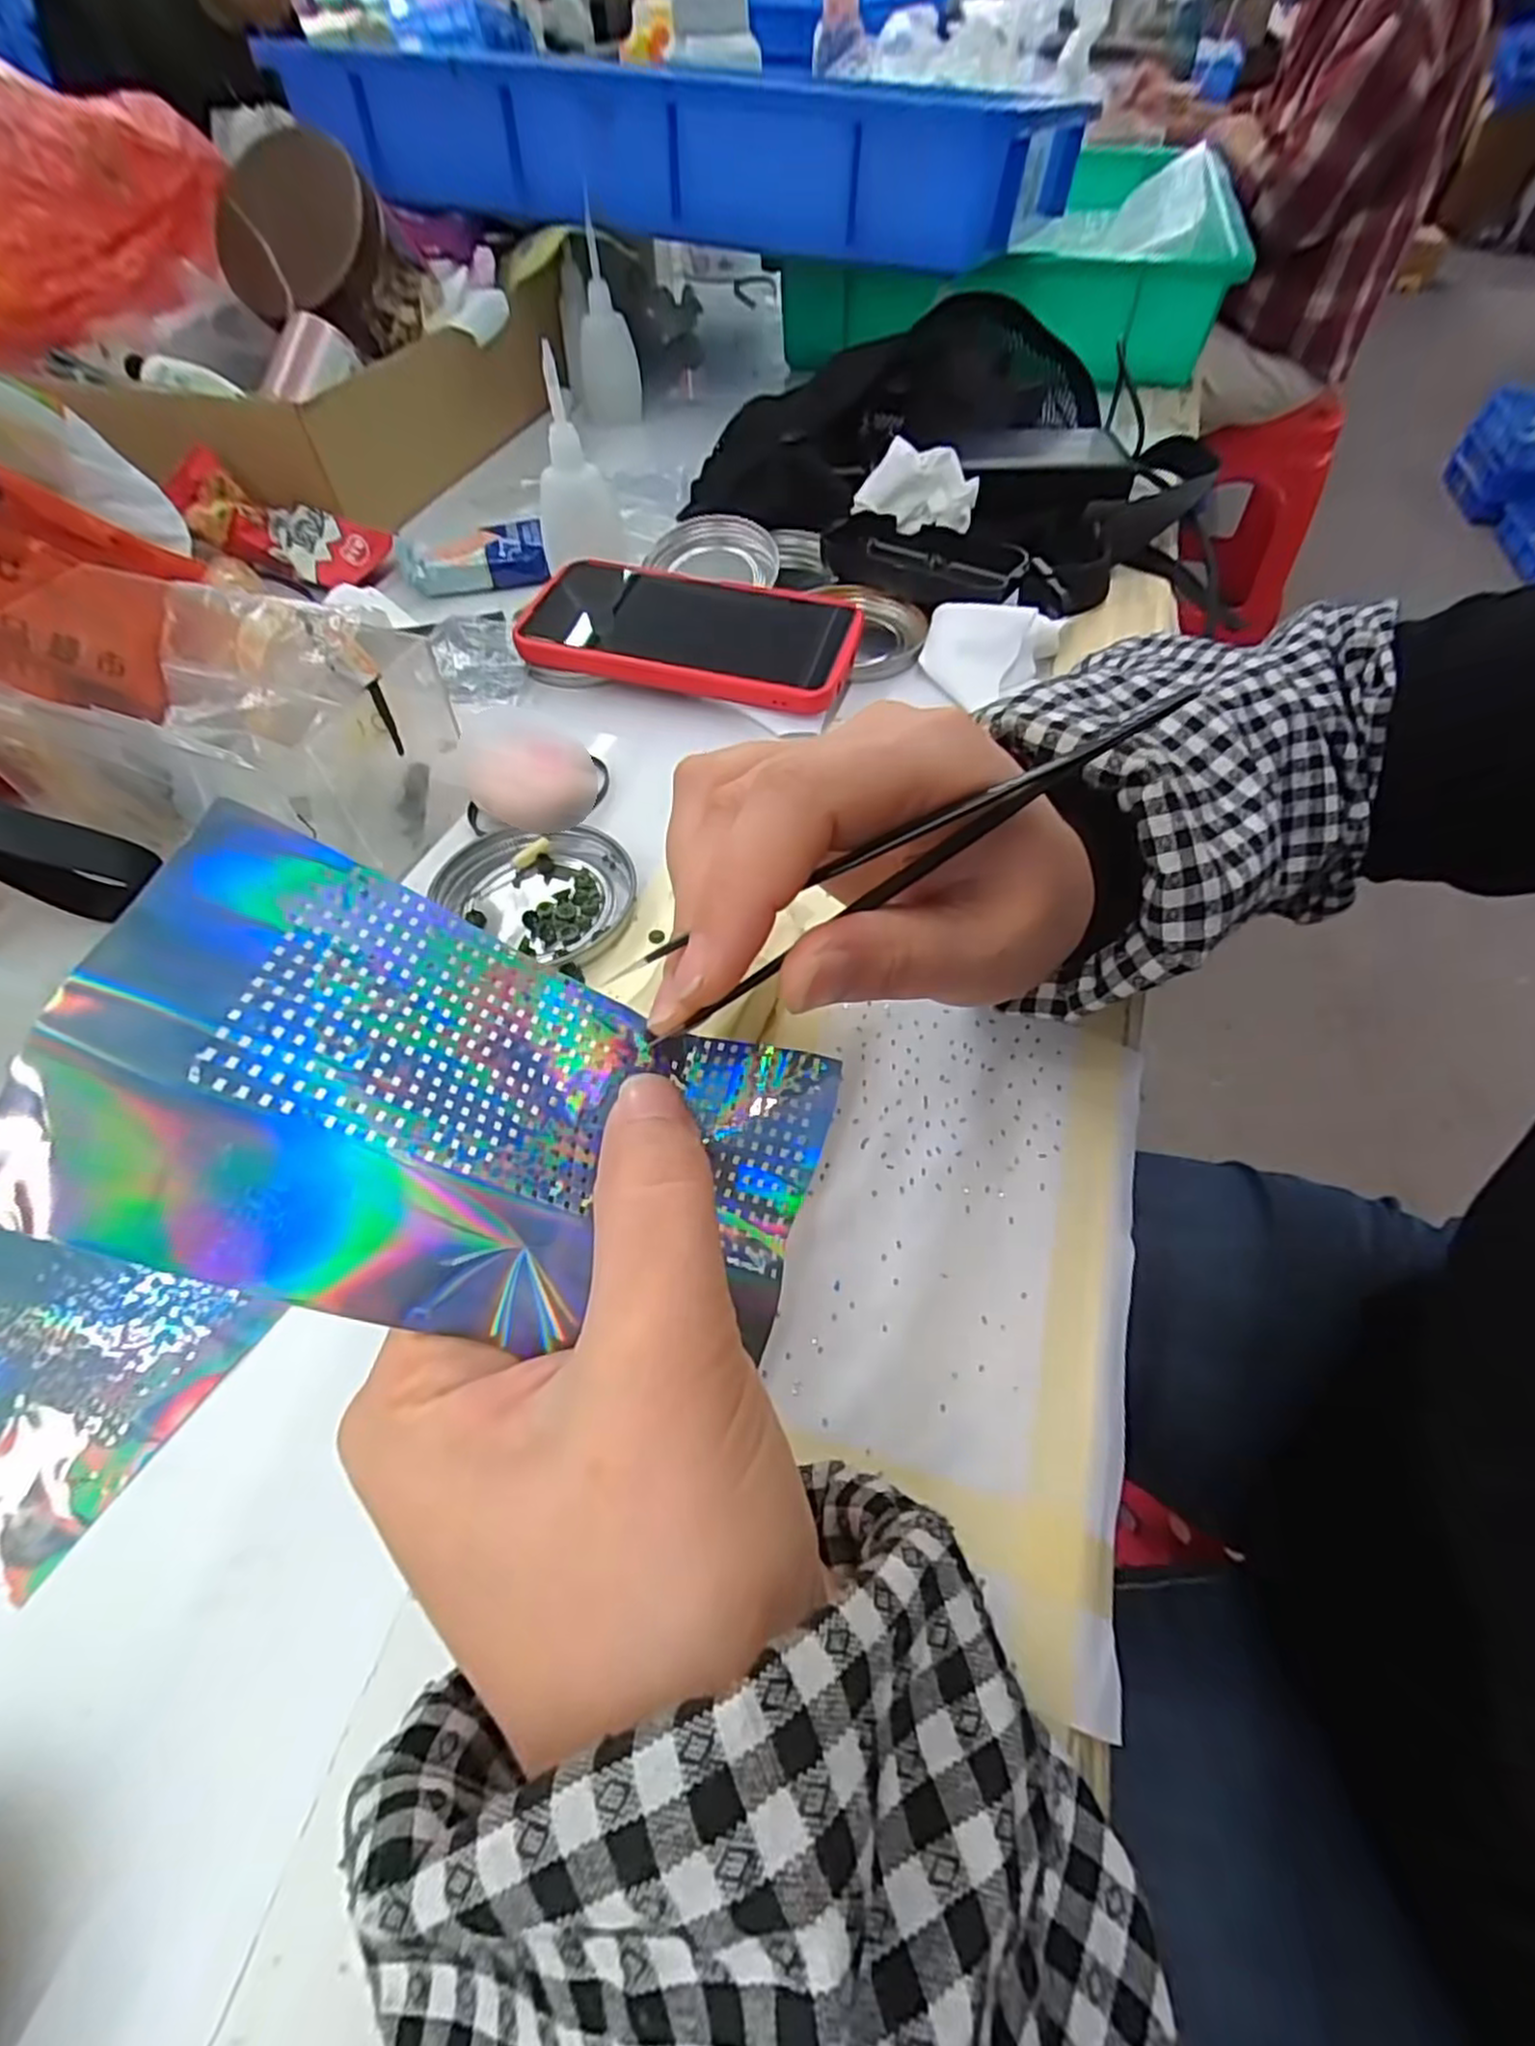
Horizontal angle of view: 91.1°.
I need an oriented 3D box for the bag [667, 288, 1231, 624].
[{"bbox_3d":[0.115,-0.350,0.458,0.305,0.082,0.260,14,57,11],"label":"bag"}]

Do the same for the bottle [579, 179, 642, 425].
[{"bbox_3d":[-0.122,-0.526,0.572,0.043,0.122,0.048,-10,56,-5],"label":"bottle"}]

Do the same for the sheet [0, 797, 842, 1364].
[{"bbox_3d":[-0.045,0.016,0.129,0.119,0.014,0.069,26,56,-24],"label":"sheet"}]

